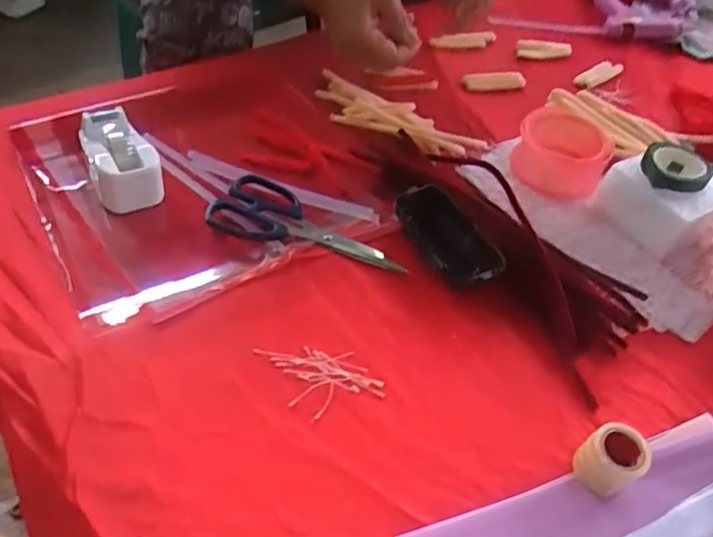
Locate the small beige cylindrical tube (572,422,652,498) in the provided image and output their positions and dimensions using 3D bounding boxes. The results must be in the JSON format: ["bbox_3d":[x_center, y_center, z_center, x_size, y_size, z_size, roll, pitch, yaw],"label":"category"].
[{"bbox_3d":[0.169,0.129,0.439,0.042,0.038,0.037,-32,59,-29],"label":"small beige cylindrical tube"}]

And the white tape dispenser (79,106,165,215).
[{"bbox_3d":[-0.213,-0.101,0.594,0.057,0.042,0.097,-17,53,-20],"label":"white tape dispenser"}]

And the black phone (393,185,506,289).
[{"bbox_3d":[0.077,-0.028,0.564,0.046,0.012,0.112,-35,57,-4],"label":"black phone"}]

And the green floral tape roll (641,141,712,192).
[{"bbox_3d":[0.291,-0.092,0.603,0.059,0.011,0.055,0,60,0],"label":"green floral tape roll"}]

